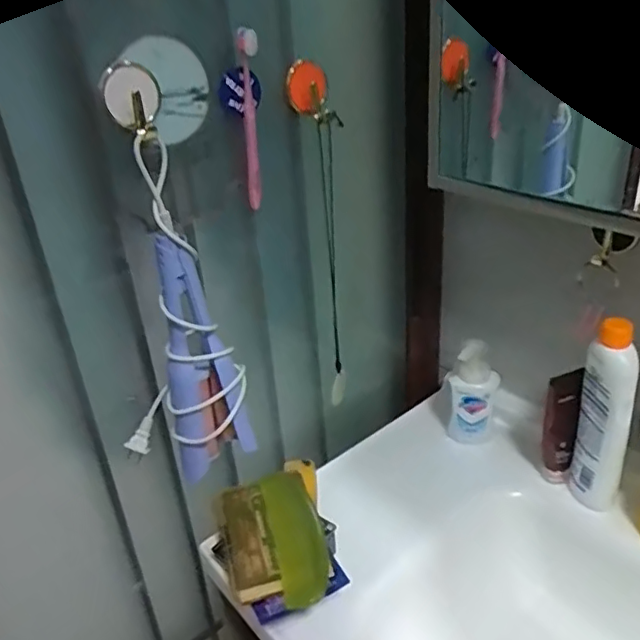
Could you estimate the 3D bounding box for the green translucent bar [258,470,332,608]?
[{"bbox_3d":[-0.028,0.242,0.679,0.059,0.016,0.179,-10,29,-11],"label":"green translucent bar"}]

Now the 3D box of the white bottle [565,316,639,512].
[{"bbox_3d":[0.336,0.114,0.705,0.057,0.248,0.047,9,31,24],"label":"white bottle"}]

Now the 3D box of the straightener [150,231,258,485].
[{"bbox_3d":[-0.129,0.045,0.644,0.088,0.263,0.062,-13,29,-15],"label":"straightener"}]

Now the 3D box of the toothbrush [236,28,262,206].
[{"bbox_3d":[-0.072,-0.209,0.633,0.025,0.180,0.018,-1,29,7],"label":"toothbrush"}]

